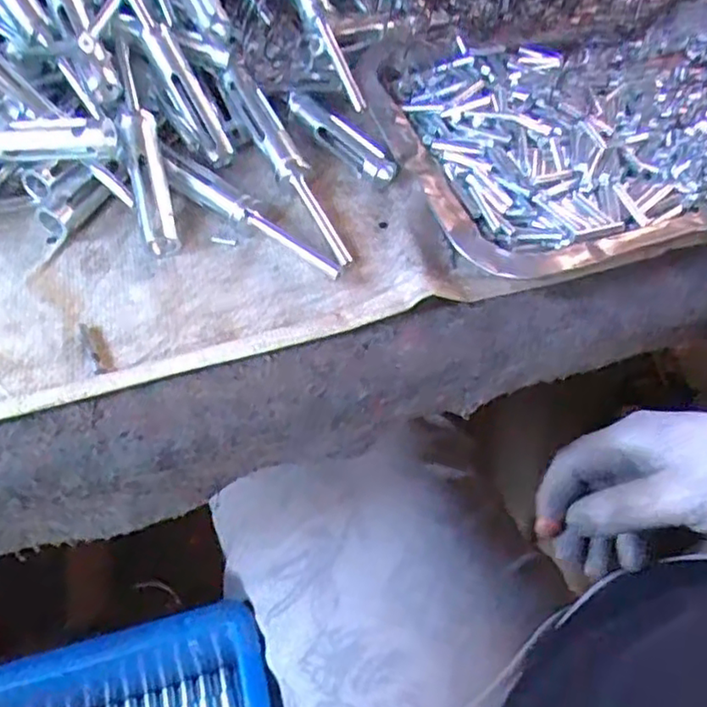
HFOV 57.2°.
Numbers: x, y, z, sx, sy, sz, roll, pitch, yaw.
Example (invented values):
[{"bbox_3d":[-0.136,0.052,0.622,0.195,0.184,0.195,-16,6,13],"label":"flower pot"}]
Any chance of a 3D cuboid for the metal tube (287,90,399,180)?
[{"bbox_3d":[-0.009,-0.119,0.356,0.011,0.013,0.081,-35,65,-24],"label":"metal tube"}]

